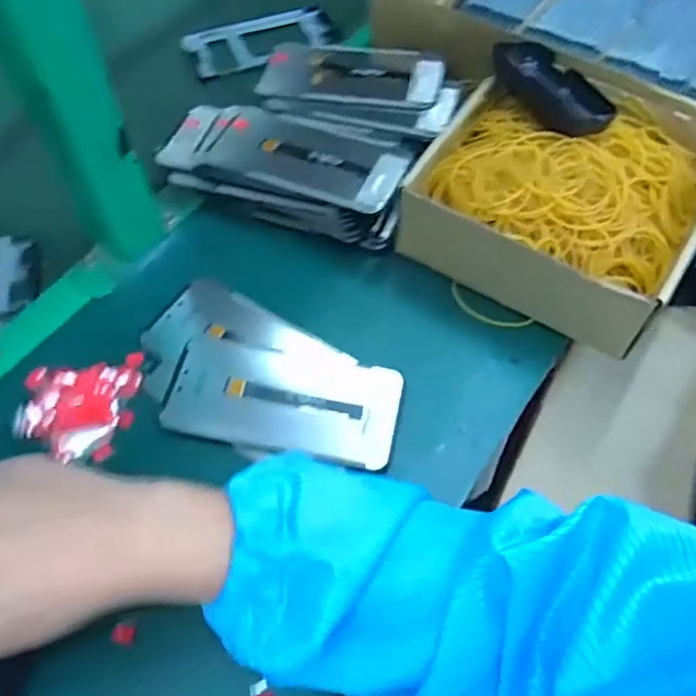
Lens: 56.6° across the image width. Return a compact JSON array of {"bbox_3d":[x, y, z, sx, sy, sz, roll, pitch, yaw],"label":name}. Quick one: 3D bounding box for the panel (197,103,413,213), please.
[{"bbox_3d":[-0.035,-0.155,0.512,0.164,0.011,0.079,24,62,14],"label":"panel"}]

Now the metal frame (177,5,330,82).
[{"bbox_3d":[-0.091,-0.324,0.681,0.153,0.011,0.087,-22,61,-13],"label":"metal frame"}]

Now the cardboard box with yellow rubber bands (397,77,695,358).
[{"bbox_3d":[0.169,-0.117,0.489,0.192,0.083,0.189,32,64,18],"label":"cardboard box with yellow rubber bands"}]

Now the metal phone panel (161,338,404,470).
[{"bbox_3d":[-0.044,0.035,0.441,0.153,0.005,0.072,10,61,7],"label":"metal phone panel"}]

